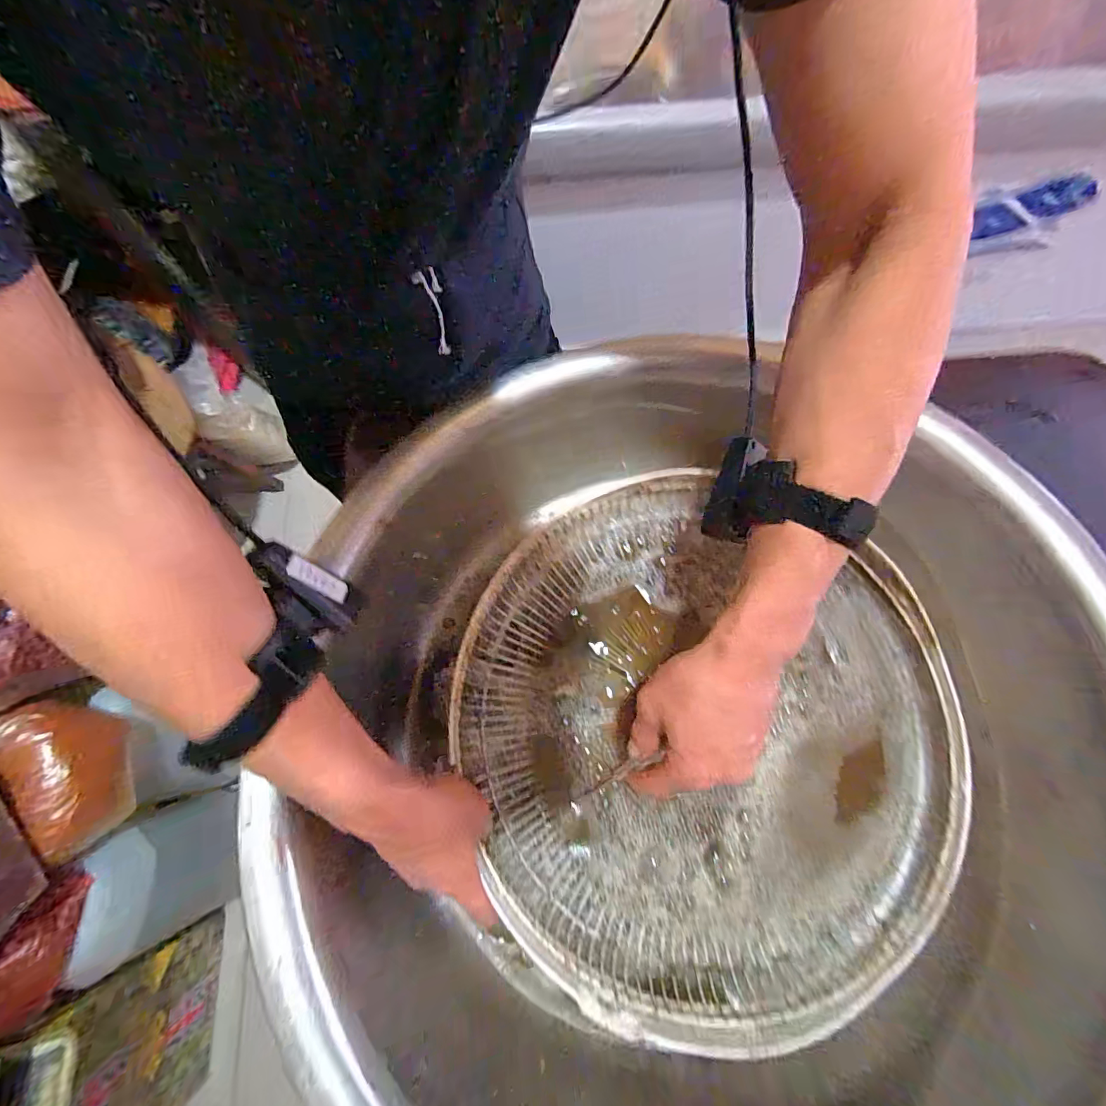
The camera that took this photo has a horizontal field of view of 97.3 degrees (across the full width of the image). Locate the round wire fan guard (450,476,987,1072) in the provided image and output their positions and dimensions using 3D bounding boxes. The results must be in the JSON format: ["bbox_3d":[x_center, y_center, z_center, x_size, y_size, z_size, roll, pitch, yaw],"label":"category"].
[{"bbox_3d":[0.133,0.159,0.440,0.445,0.059,0.415,0,73,1],"label":"round wire fan guard"}]

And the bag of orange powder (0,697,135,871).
[{"bbox_3d":[-0.724,0.334,0.734,0.065,0.190,0.215,-28,75,-8],"label":"bag of orange powder"}]

